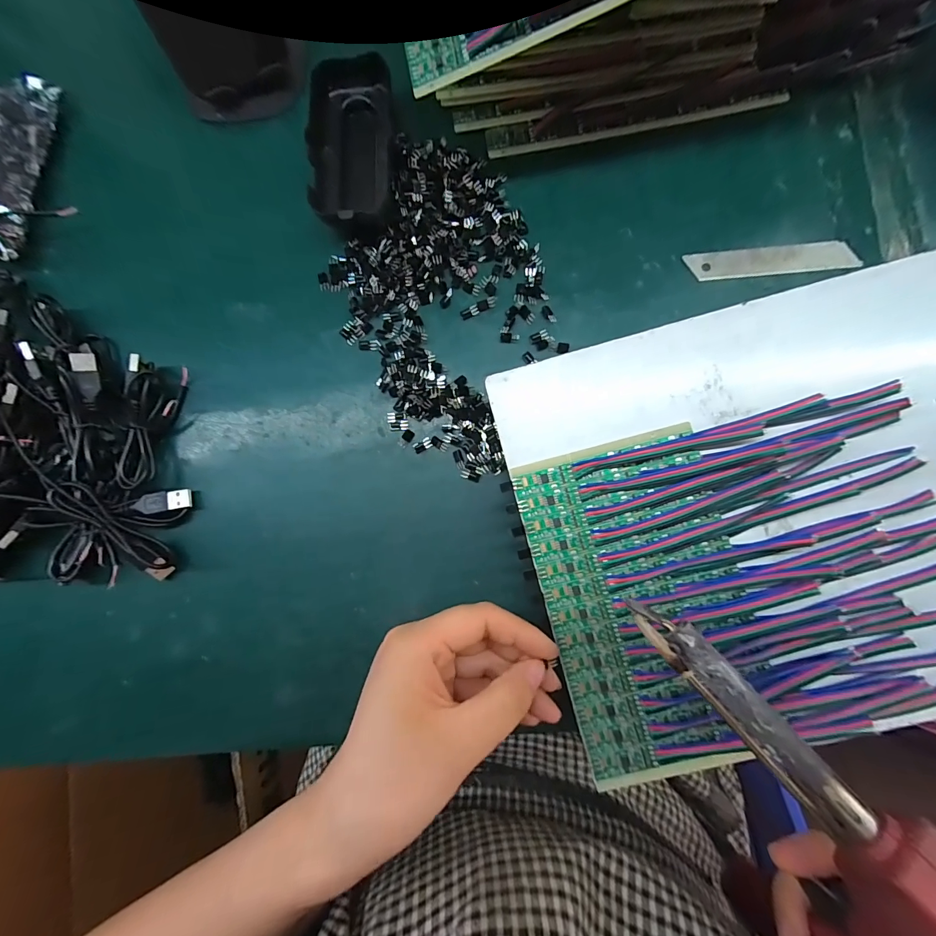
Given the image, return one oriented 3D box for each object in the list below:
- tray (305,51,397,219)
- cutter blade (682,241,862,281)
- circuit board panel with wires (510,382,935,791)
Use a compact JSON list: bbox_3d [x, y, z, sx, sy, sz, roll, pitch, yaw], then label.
[{"bbox_3d":[-0.077,-0.217,0.277,0.050,0.029,0.103,-1,87,3],"label":"tray"},{"bbox_3d":[0.189,-0.129,0.258,0.097,0.004,0.017,-2,93,7],"label":"cutter blade"},{"bbox_3d":[0.135,0.055,0.206,0.191,0.018,0.160,-15,86,2],"label":"circuit board panel with wires"}]

